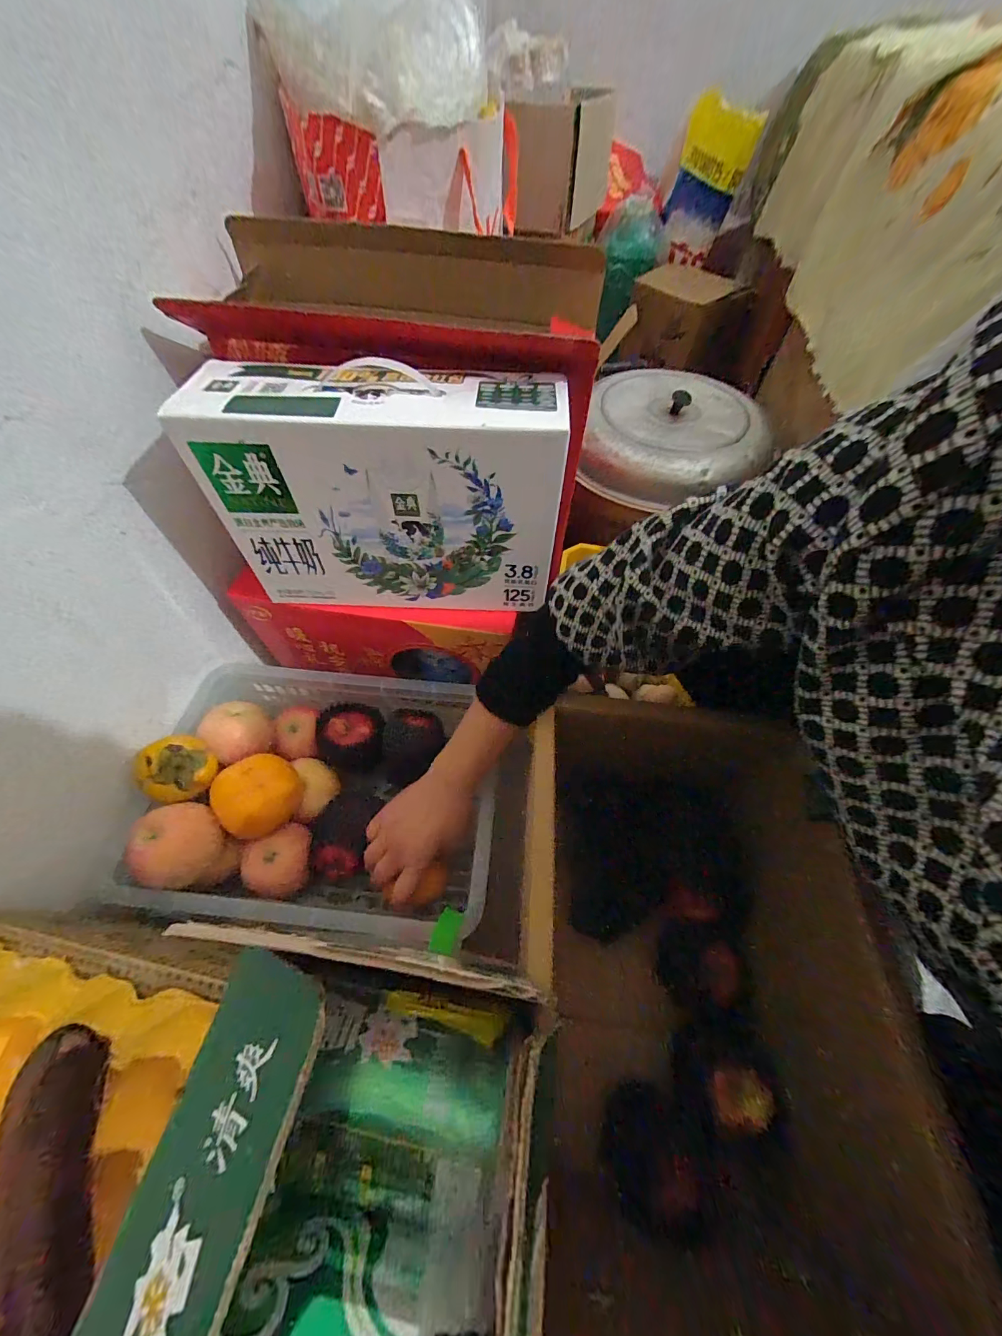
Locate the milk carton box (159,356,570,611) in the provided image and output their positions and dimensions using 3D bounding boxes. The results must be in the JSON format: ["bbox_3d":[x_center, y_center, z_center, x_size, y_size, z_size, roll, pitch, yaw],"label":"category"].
[{"bbox_3d":[-0.107,-0.173,0.435,0.324,0.204,0.100,3,57,0],"label":"milk carton box"}]

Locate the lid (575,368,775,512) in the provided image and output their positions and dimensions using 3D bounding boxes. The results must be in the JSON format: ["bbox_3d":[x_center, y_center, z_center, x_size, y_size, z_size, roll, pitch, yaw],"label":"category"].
[{"bbox_3d":[0.262,-0.359,0.653,0.255,0.073,0.261,1,57,-1],"label":"lid"}]

